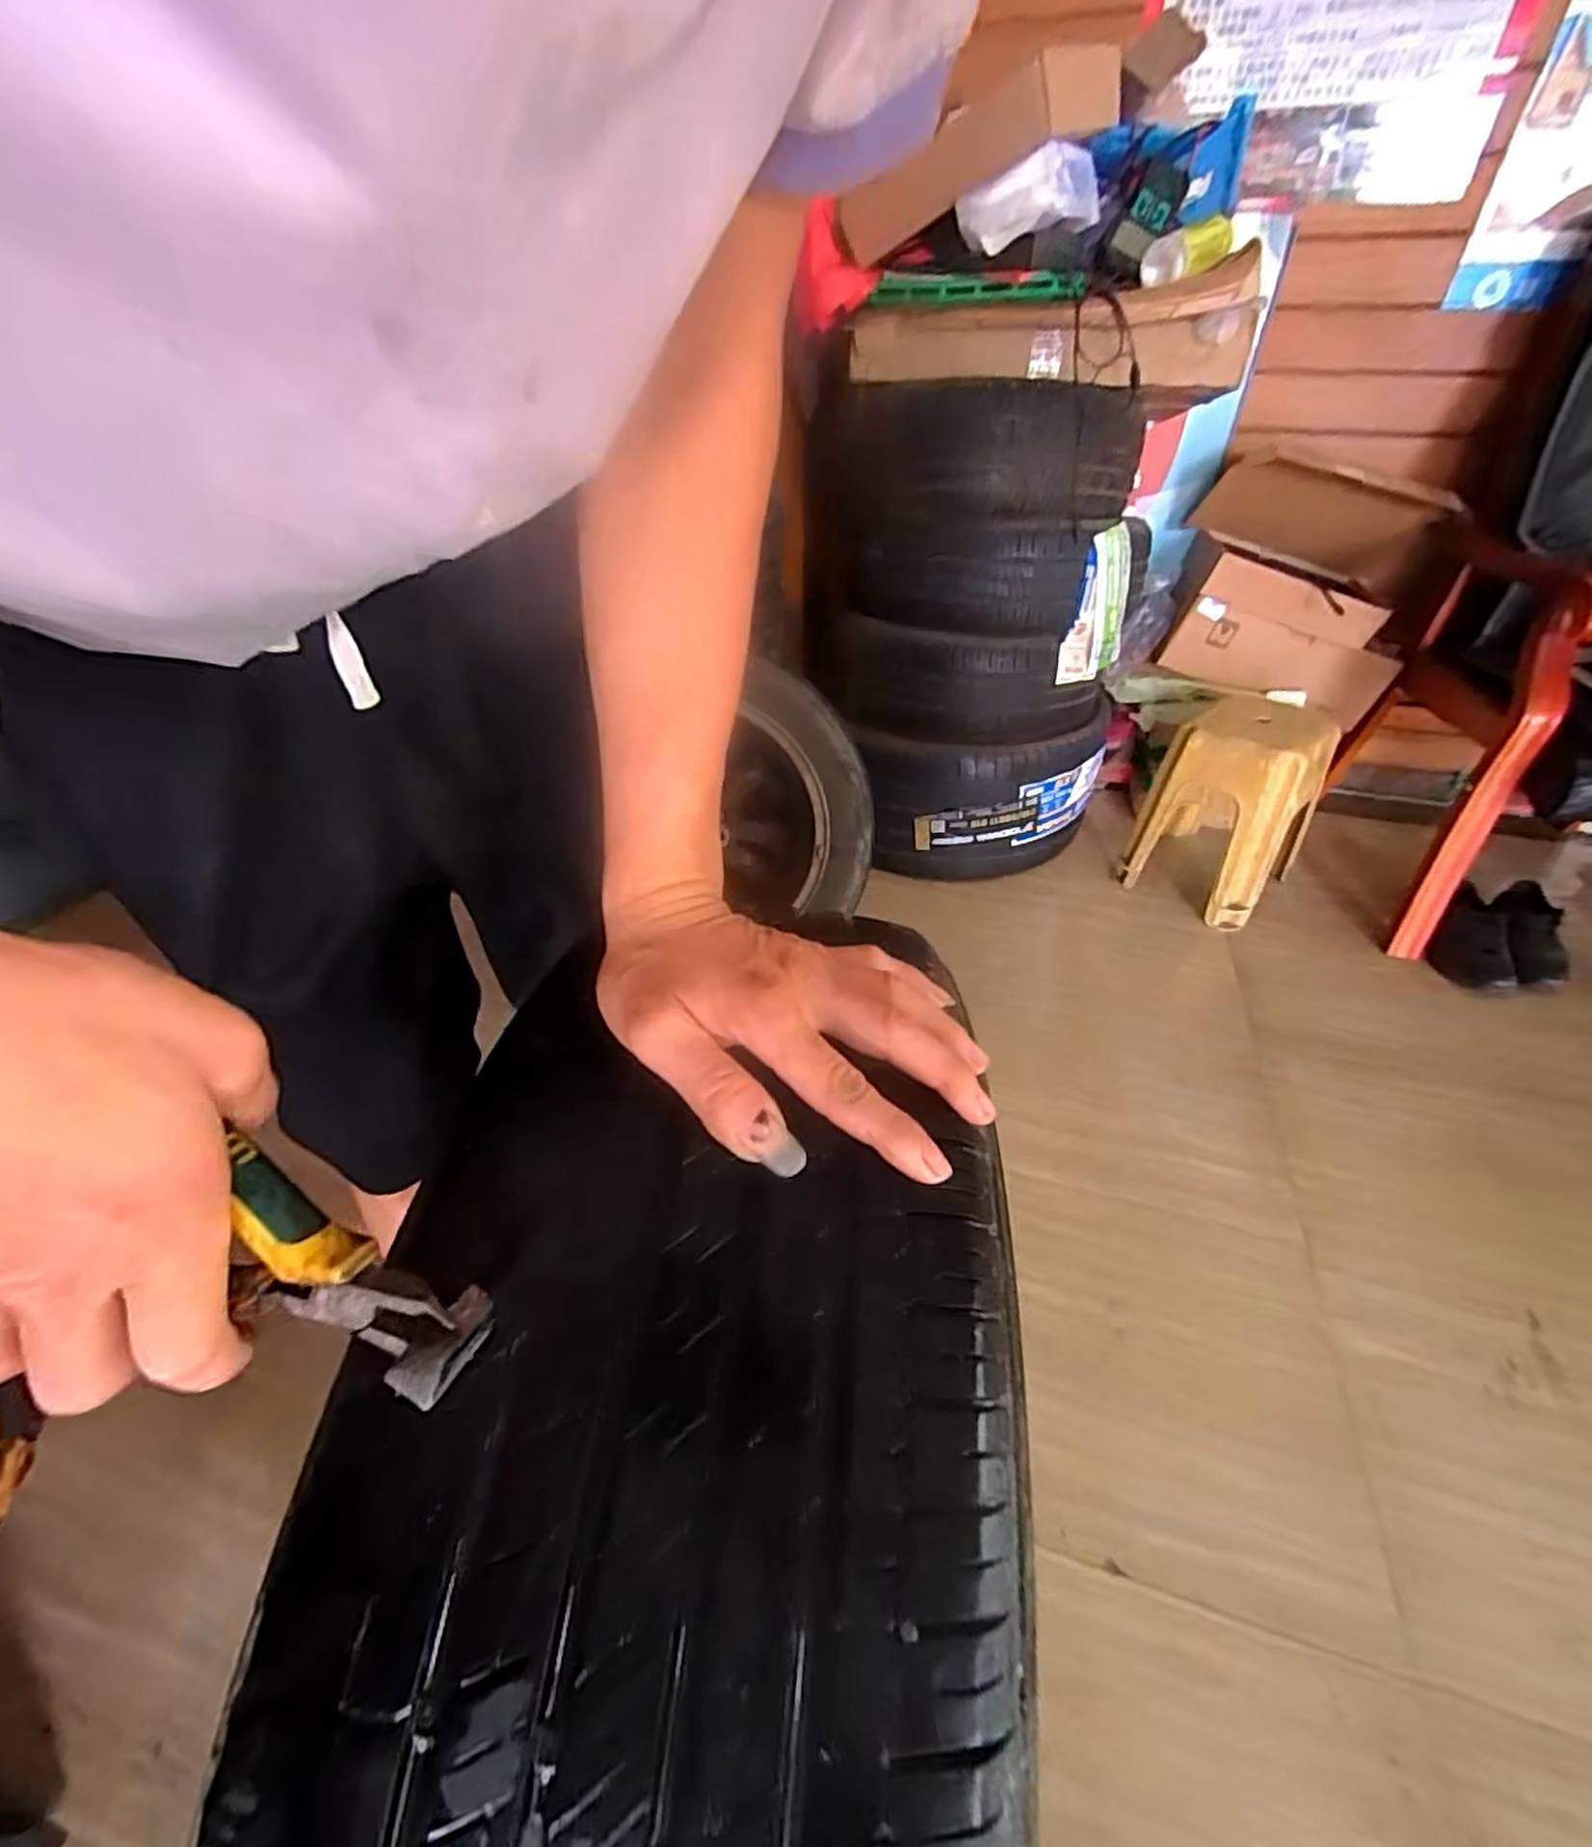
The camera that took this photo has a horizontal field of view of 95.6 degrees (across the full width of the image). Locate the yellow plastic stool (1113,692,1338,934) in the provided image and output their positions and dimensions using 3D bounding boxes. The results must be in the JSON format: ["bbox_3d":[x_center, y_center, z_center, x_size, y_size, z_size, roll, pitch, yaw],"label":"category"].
[{"bbox_3d":[0.899,-0.250,1.493,0.273,0.383,0.272,-30,48,-32],"label":"yellow plastic stool"}]

